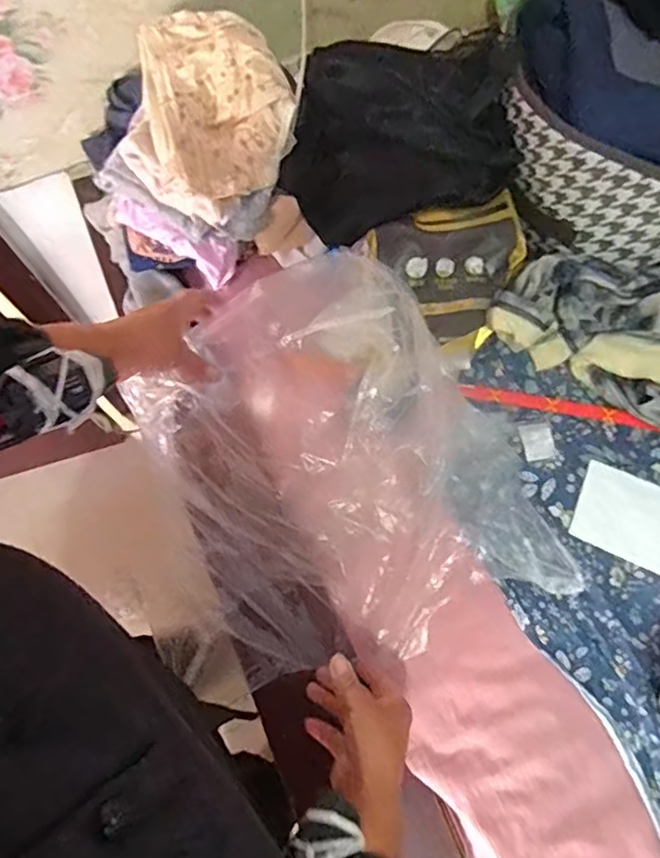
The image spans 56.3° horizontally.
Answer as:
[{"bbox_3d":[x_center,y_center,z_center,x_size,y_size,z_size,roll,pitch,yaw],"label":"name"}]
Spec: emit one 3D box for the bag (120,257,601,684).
[{"bbox_3d":[0.006,0.036,0.563,0.315,0.161,0.357,-27,74,-8],"label":"bag"}]

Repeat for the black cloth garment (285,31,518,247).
[{"bbox_3d":[0.065,-0.272,0.593,0.219,0.078,0.194,5,72,2],"label":"black cloth garment"}]

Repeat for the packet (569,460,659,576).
[{"bbox_3d":[0.316,0.096,0.603,0.149,0.008,0.082,23,73,7],"label":"packet"}]

